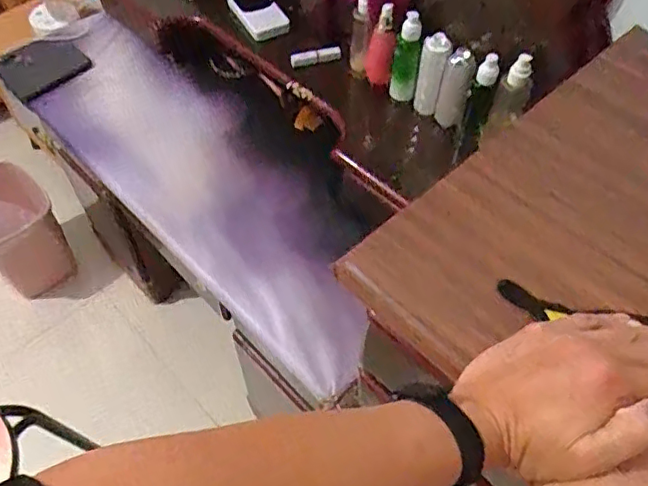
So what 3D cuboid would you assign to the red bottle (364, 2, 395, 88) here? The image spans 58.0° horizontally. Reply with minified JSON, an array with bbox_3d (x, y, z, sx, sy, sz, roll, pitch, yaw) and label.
[{"bbox_3d":[0.093,-0.327,0.965,0.044,0.136,0.034,6,55,3],"label":"red bottle"}]

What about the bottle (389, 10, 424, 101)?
[{"bbox_3d":[0.132,-0.298,0.949,0.040,0.148,0.033,10,55,6],"label":"bottle"}]

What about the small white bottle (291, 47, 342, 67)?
[{"bbox_3d":[-0.015,-0.341,1.066,0.095,0.026,0.015,-14,56,-11],"label":"small white bottle"}]

